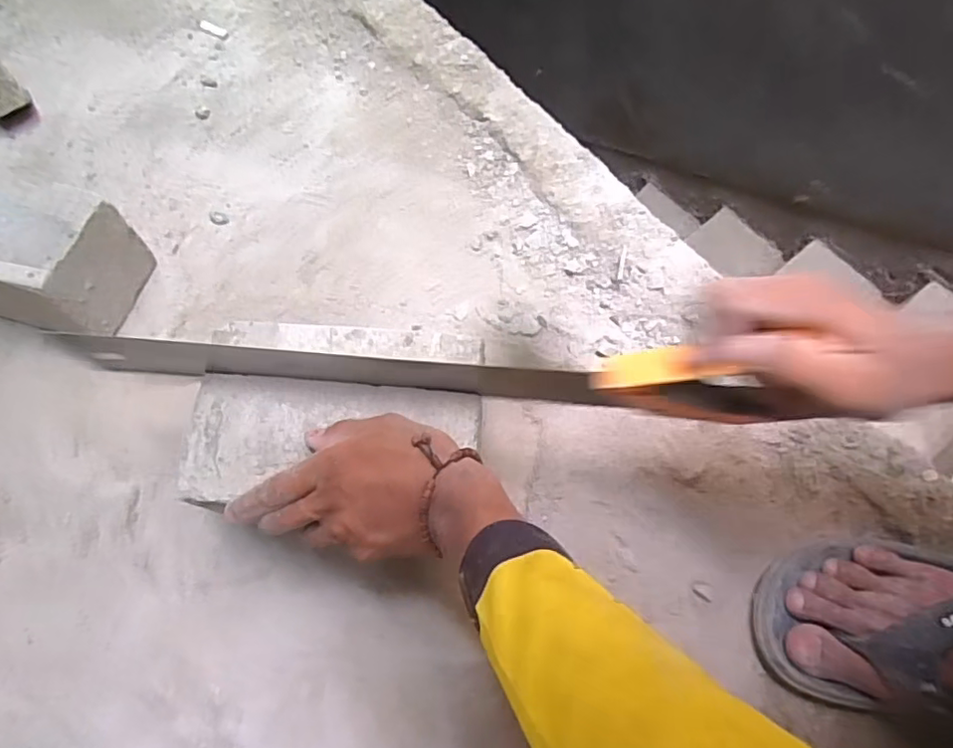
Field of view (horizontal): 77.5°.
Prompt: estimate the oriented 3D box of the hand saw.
[{"bbox_3d":[-0.043,-0.002,0.384,0.465,0.083,0.018,3,68,9],"label":"hand saw"}]

